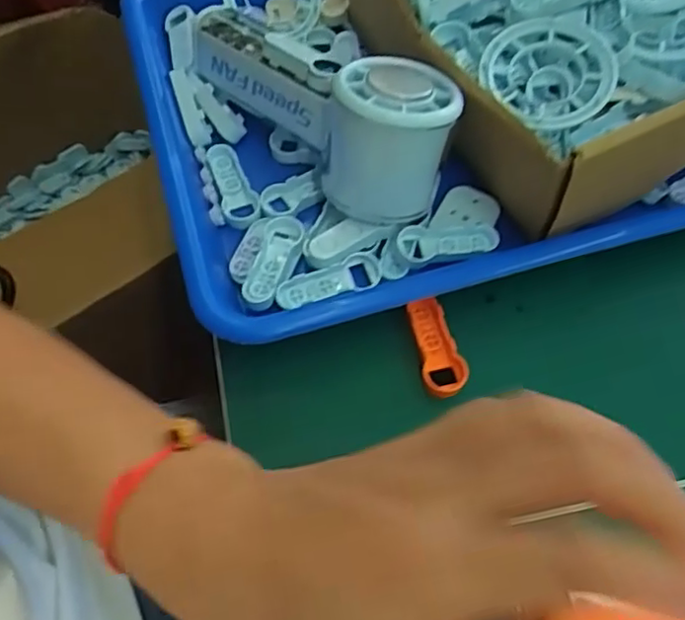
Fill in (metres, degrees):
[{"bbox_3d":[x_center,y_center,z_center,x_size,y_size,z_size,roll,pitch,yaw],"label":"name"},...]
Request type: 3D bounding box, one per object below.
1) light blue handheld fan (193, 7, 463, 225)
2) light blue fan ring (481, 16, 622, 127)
[{"bbox_3d":[-0.012,-0.109,0.315,0.159,0.065,0.063,42,68,18],"label":"light blue handheld fan"},{"bbox_3d":[0.090,-0.104,0.282,0.056,0.016,0.054,1,62,-2],"label":"light blue fan ring"}]

